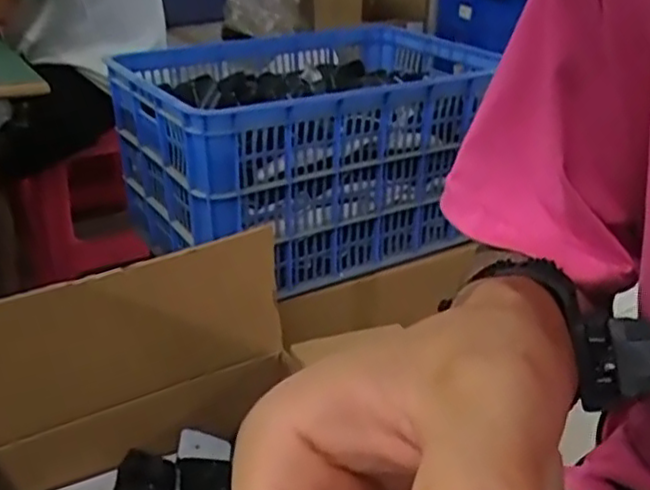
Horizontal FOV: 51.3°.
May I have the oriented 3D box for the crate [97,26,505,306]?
[{"bbox_3d":[-0.019,-0.180,1.168,0.580,0.281,0.415,-15,31,-27],"label":"crate"}]

